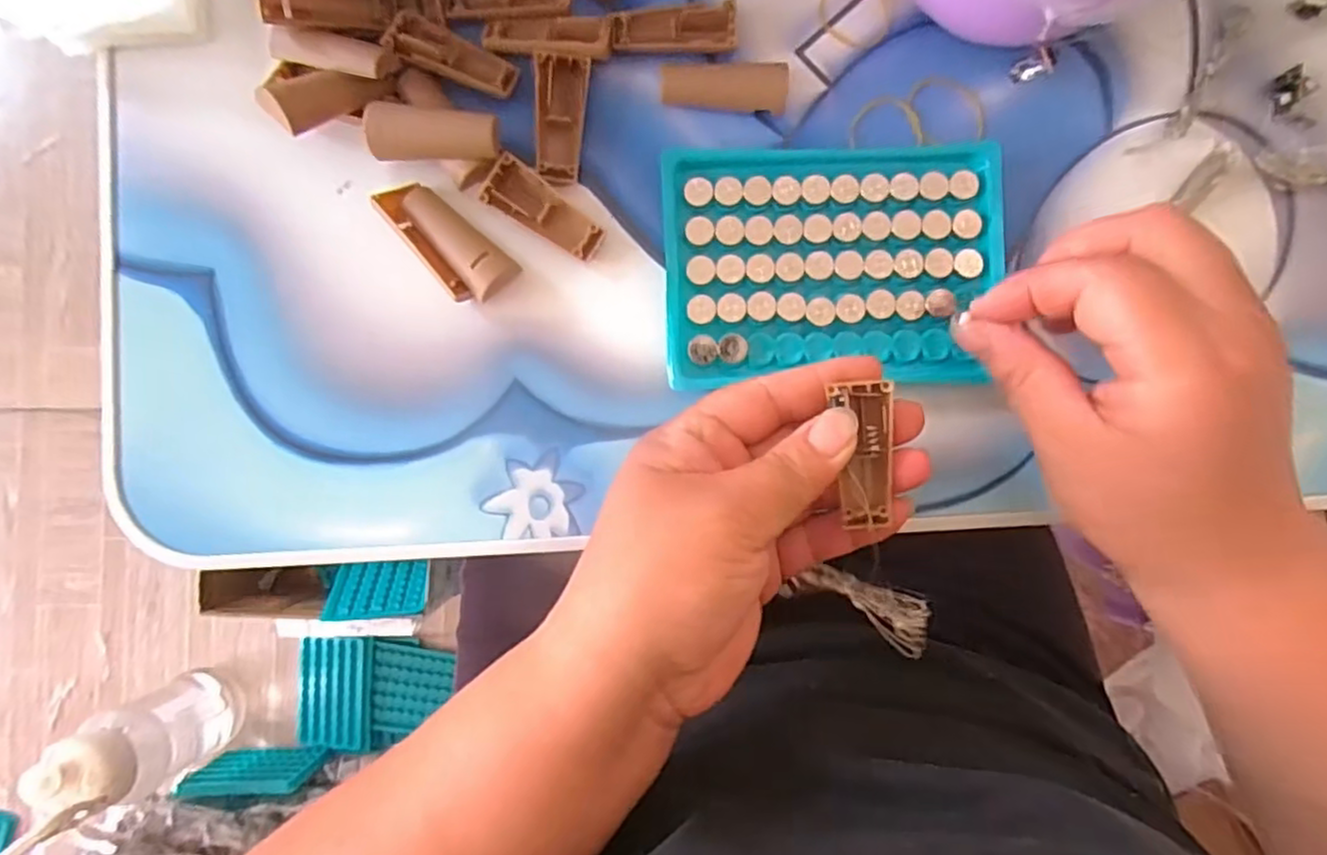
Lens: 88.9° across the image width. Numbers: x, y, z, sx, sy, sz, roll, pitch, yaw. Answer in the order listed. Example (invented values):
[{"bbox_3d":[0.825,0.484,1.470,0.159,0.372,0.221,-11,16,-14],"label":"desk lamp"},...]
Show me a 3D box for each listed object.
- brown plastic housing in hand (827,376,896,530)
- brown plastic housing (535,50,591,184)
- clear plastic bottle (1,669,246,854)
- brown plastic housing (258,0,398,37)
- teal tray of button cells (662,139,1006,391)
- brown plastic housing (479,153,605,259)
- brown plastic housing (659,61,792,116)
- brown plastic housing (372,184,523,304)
[{"bbox_3d":[0.067,0.009,0.228,0.018,0.007,0.047,-3,100,0],"label":"brown plastic housing in hand"},{"bbox_3d":[-0.041,-0.122,0.266,0.020,0.007,0.049,4,84,1],"label":"brown plastic housing"},{"bbox_3d":[-0.508,0.312,0.659,0.066,0.220,0.094,-27,88,-1],"label":"clear plastic bottle"},{"bbox_3d":[-0.128,-0.162,0.258,0.047,0.015,0.016,-9,83,-30],"label":"brown plastic housing"},{"bbox_3d":[0.066,-0.066,0.264,0.129,0.008,0.093,-2,84,0],"label":"teal tray of button cells"},{"bbox_3d":[-0.046,-0.086,0.266,0.048,0.011,0.018,32,85,3],"label":"brown plastic housing"},{"bbox_3d":[0.025,-0.136,0.271,0.050,0.008,0.016,0,84,0],"label":"brown plastic housing"},{"bbox_3d":[-0.084,-0.072,0.263,0.025,0.016,0.053,-44,85,-4],"label":"brown plastic housing"}]

